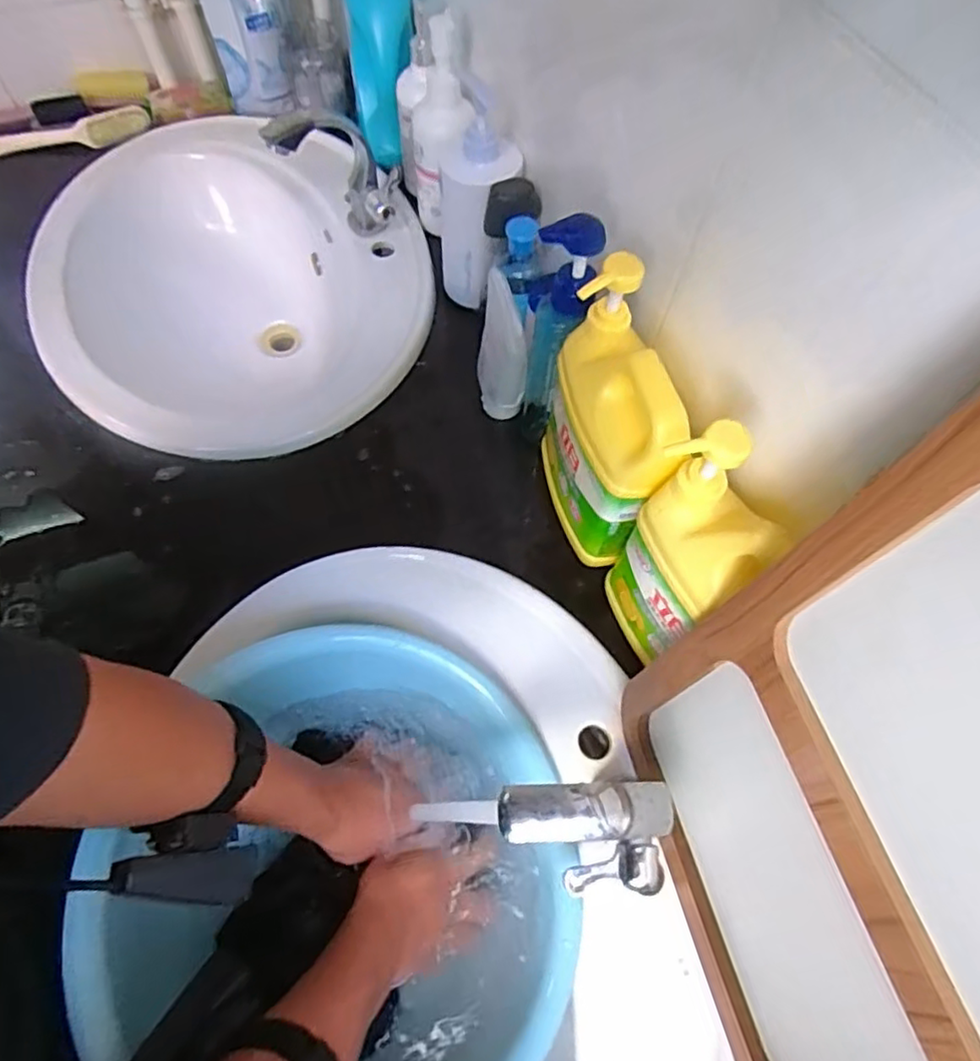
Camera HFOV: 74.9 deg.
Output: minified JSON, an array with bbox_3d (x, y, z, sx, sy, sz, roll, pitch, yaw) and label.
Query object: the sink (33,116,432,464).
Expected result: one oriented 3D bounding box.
[{"bbox_3d":[-0.320,-0.275,0.827,0.413,0.187,0.521,-36,71,-17],"label":"sink"}]

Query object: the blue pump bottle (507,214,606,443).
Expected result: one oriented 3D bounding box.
[{"bbox_3d":[0.055,-0.156,0.572,0.052,0.256,0.059,-5,65,-5],"label":"blue pump bottle"}]

